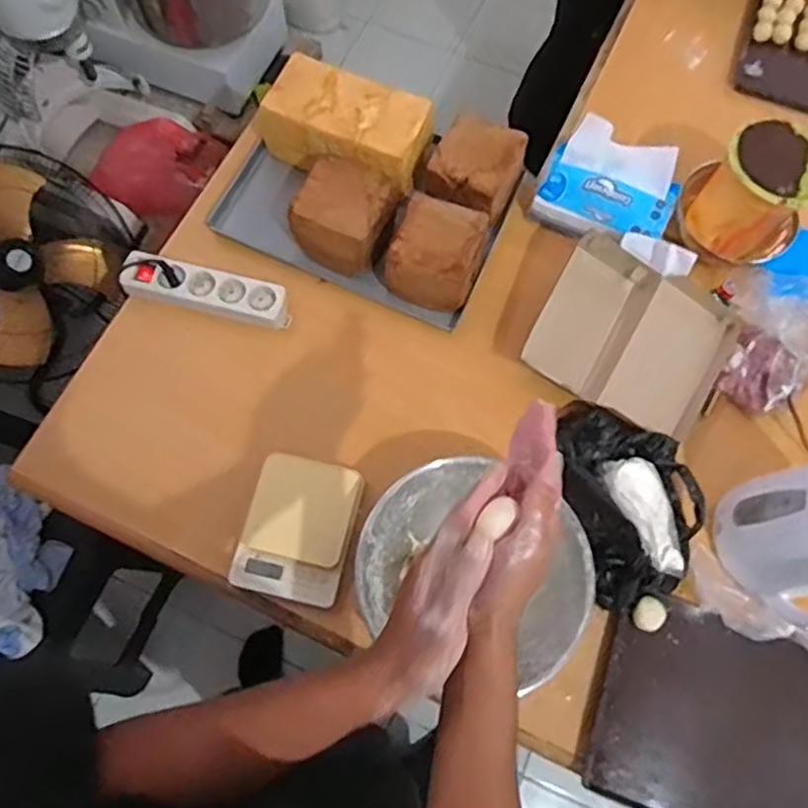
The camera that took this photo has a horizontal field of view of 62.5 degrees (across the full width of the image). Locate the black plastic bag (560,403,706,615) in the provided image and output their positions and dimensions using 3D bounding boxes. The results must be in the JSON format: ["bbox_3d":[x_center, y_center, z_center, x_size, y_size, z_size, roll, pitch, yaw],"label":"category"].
[{"bbox_3d":[0.286,0.113,0.843,0.167,0.065,0.265,-10,73,-4],"label":"black plastic bag"}]

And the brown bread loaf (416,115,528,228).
[{"bbox_3d":[0.091,-0.333,0.964,0.137,0.094,0.124,23,73,6],"label":"brown bread loaf"}]

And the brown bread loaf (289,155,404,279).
[{"bbox_3d":[-0.080,-0.261,0.927,0.124,0.103,0.134,20,73,5],"label":"brown bread loaf"}]

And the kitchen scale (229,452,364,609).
[{"bbox_3d":[-0.132,0.157,0.836,0.129,0.046,0.169,14,72,3],"label":"kitchen scale"}]

